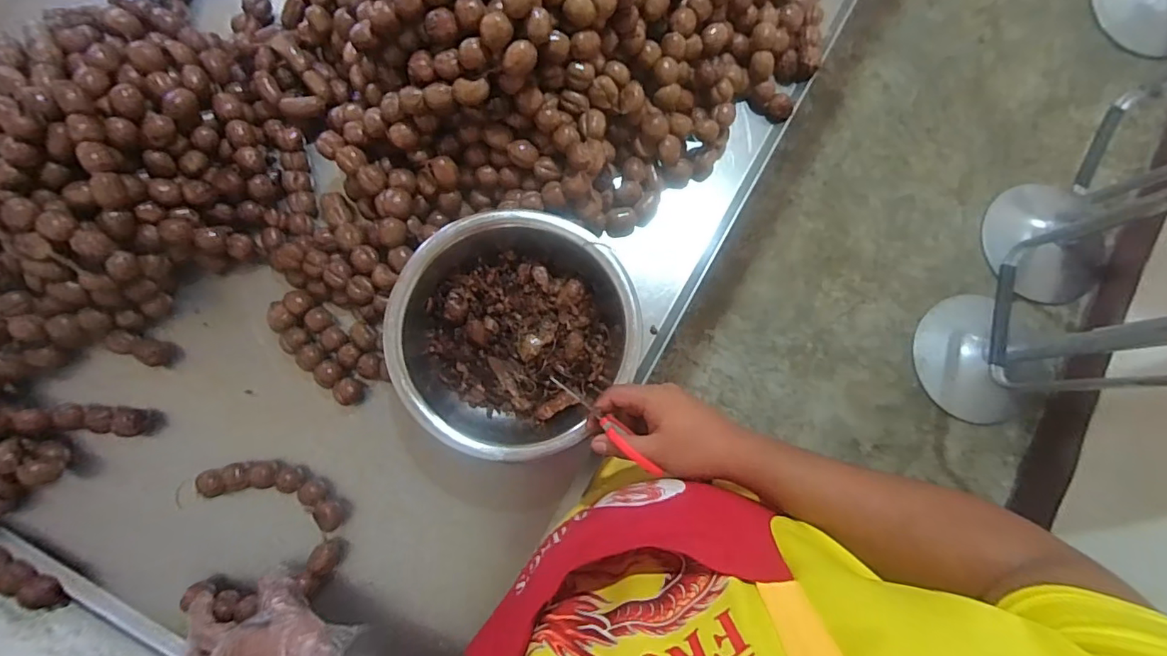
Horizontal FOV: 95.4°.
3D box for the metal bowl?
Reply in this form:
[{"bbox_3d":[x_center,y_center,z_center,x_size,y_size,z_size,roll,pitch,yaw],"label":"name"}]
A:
[{"bbox_3d":[-0.086,0.005,0.665,0.271,0.115,0.272,1,81,-3],"label":"metal bowl"}]

